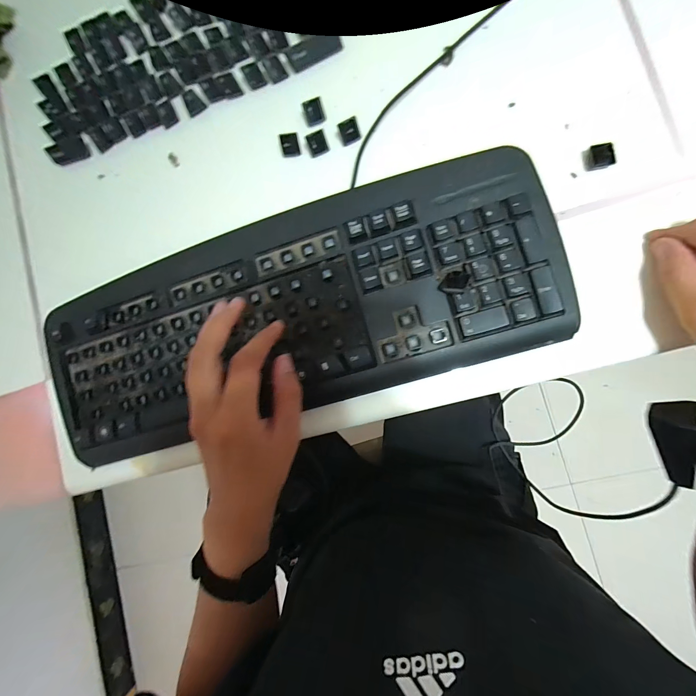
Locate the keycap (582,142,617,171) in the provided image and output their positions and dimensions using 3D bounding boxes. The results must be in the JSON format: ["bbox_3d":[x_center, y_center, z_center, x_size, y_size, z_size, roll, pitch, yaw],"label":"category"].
[{"bbox_3d":[0.195,-0.148,0.239,0.021,0.008,0.016,-8,86,9],"label":"keycap"}]

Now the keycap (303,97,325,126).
[{"bbox_3d":[-0.030,-0.210,0.274,0.017,0.011,0.014,-17,84,8],"label":"keycap"}]

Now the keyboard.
[{"bbox_3d":[-0.055,-0.028,0.260,0.430,0.023,0.165,-13,84,9],"label":"keyboard"}]

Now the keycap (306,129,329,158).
[{"bbox_3d":[-0.027,-0.182,0.273,0.016,0.012,0.016,-17,84,8],"label":"keycap"}]

